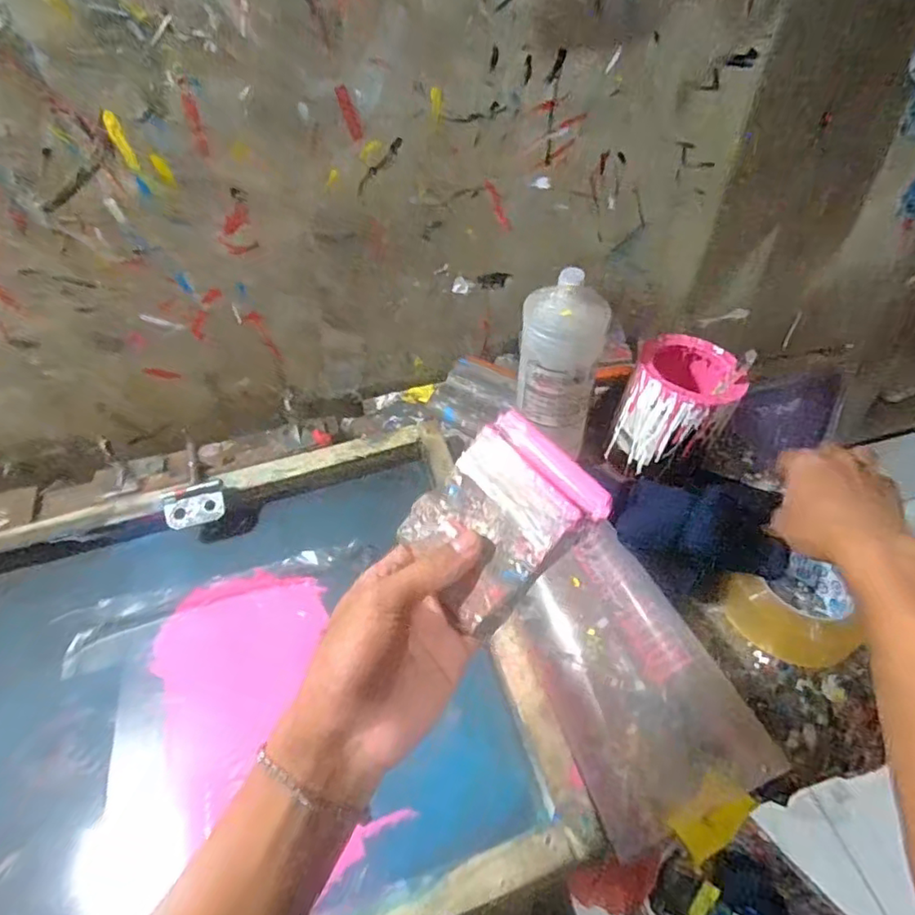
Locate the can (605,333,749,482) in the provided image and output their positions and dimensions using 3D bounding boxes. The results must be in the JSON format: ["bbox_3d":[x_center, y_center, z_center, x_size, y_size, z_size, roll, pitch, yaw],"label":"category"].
[{"bbox_3d":[0.238,-0.053,0.639,0.103,0.124,0.123,24,55,21],"label":"can"}]

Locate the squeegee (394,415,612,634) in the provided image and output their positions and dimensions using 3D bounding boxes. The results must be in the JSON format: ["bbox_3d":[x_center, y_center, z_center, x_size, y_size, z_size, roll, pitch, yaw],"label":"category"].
[{"bbox_3d":[0.021,0.031,0.303,0.091,0.015,0.075,-48,61,7],"label":"squeegee"}]

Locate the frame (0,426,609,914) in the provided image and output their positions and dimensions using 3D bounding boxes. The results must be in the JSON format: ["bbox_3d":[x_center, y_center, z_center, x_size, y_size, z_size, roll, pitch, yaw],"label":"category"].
[{"bbox_3d":[-0.225,0.204,0.531,0.552,0.053,0.452,-15,51,-10],"label":"frame"}]

